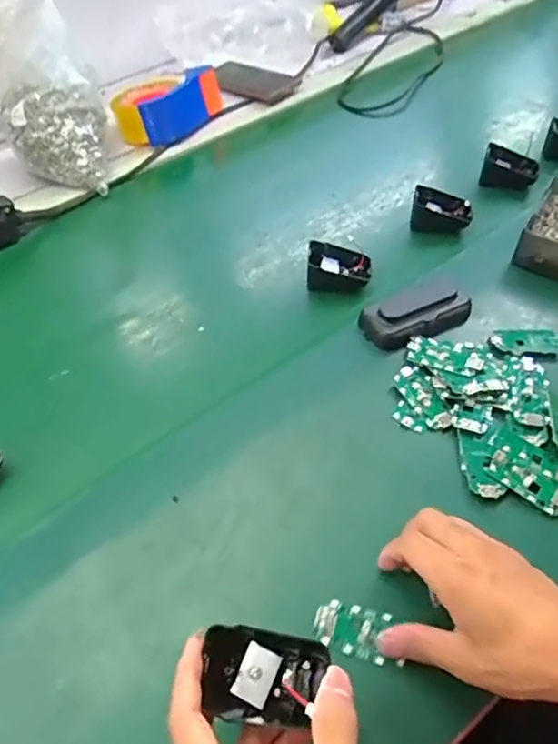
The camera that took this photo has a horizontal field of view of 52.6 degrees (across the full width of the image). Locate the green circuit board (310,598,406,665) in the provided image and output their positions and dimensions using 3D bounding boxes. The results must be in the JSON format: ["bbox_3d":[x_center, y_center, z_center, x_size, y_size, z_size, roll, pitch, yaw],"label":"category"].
[{"bbox_3d":[0.054,0.176,0.385,0.058,0.008,0.031,11,51,14],"label":"green circuit board"}]

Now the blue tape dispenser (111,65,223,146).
[{"bbox_3d":[-0.165,-0.384,0.827,0.147,0.076,0.103,-37,56,-24],"label":"blue tape dispenser"}]

